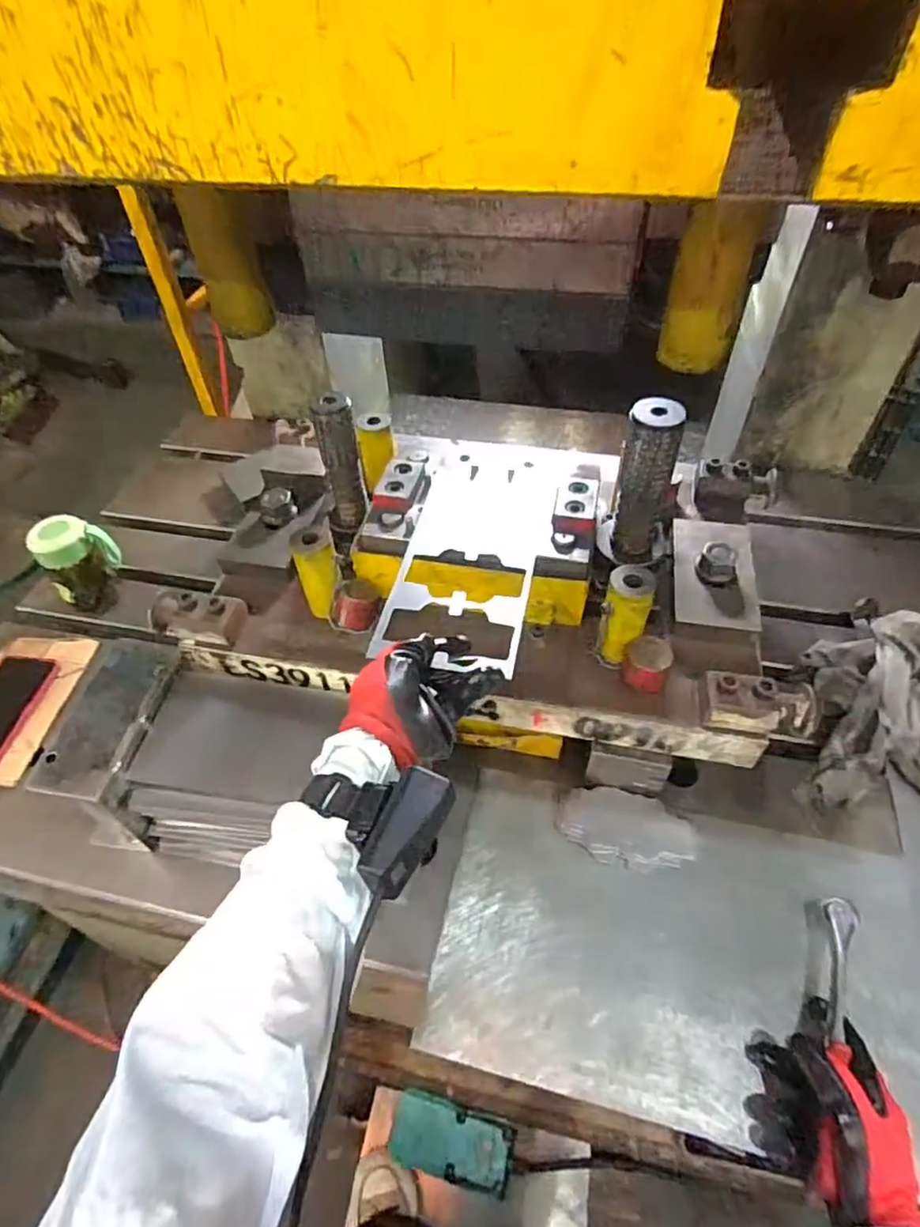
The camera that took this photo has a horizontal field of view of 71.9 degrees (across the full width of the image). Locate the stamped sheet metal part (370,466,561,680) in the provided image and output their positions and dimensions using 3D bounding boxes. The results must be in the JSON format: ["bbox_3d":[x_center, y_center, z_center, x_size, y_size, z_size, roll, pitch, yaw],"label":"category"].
[{"bbox_3d":[0.013,-0.057,0.593,0.127,0.010,0.252,9,50,10],"label":"stamped sheet metal part"}]

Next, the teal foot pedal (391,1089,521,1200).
[{"bbox_3d":[-0.009,0.877,1.051,0.213,0.059,0.099,22,51,-2],"label":"teal foot pedal"}]

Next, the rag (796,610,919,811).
[{"bbox_3d":[0.470,0.091,0.683,0.240,0.073,0.211,-1,49,2],"label":"rag"}]

